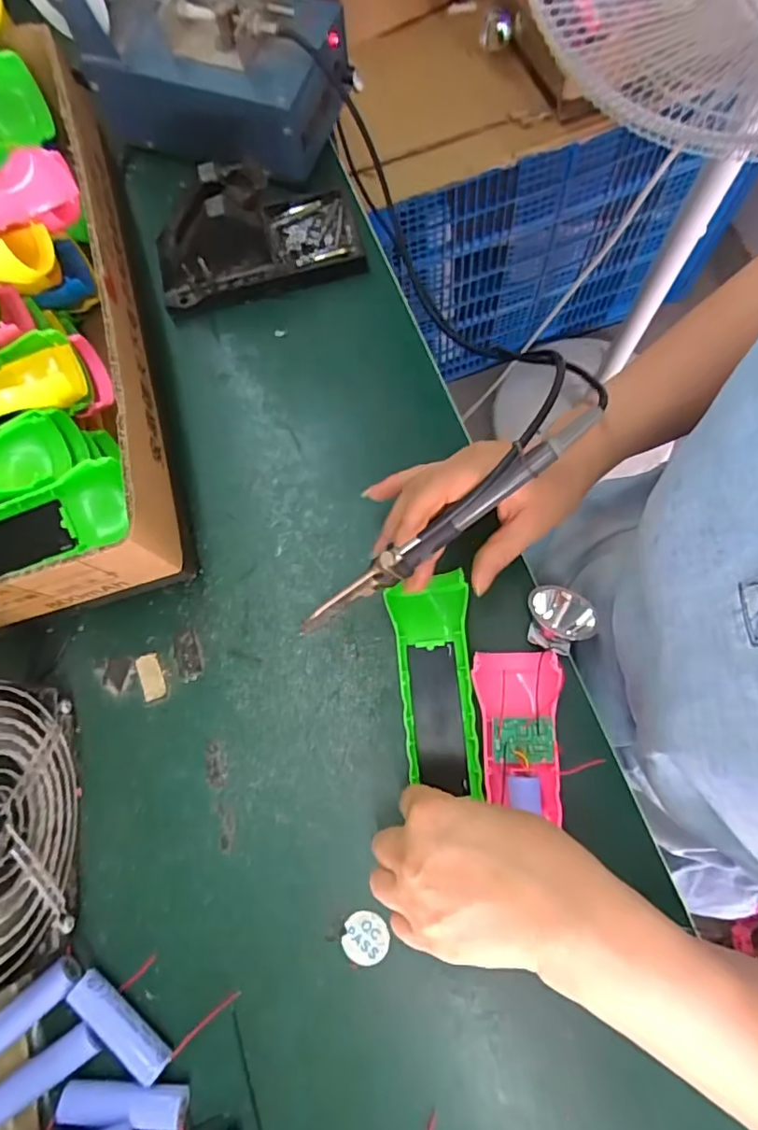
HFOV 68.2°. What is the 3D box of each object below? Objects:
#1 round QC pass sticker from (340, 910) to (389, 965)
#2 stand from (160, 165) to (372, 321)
[{"bbox_3d":[-0.008,0.217,0.325,0.025,0.004,0.027,-1,70,2],"label":"round QC pass sticker"},{"bbox_3d":[-0.094,-0.253,0.422,0.153,0.080,0.075,-16,76,-1],"label":"stand"}]

